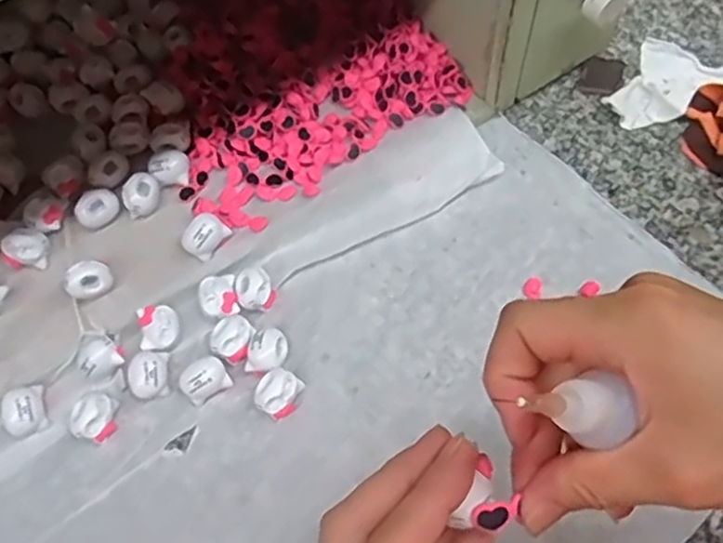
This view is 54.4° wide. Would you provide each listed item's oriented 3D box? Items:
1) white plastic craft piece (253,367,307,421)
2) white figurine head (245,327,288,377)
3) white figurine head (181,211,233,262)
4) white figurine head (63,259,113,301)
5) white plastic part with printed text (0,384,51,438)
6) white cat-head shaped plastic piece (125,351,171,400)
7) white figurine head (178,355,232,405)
[{"bbox_3d":[-0.046,0.068,0.390,0.023,0.017,0.025,0,63,1],"label":"white plastic craft piece"},{"bbox_3d":[-0.054,0.046,0.398,0.026,0.016,0.023,-17,64,-7],"label":"white figurine head"},{"bbox_3d":[-0.092,-0.021,0.416,0.018,0.020,0.025,34,69,17],"label":"white figurine head"},{"bbox_3d":[-0.156,0.006,0.405,0.024,0.020,0.018,-14,64,-6],"label":"white figurine head"},{"bbox_3d":[-0.186,0.076,0.386,0.021,0.017,0.025,-14,64,-6],"label":"white plastic part with printed text"},{"bbox_3d":[-0.120,0.058,0.395,0.022,0.018,0.026,-6,63,-2],"label":"white cat-head shaped plastic piece"},{"bbox_3d":[-0.087,0.061,0.393,0.025,0.020,0.021,-31,67,-13],"label":"white figurine head"}]

